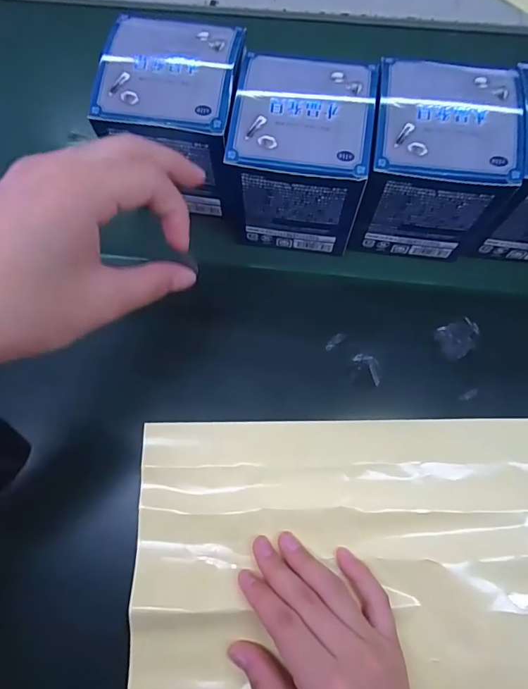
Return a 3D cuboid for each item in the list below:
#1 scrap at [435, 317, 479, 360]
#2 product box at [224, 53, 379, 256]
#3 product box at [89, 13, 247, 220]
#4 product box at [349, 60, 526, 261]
[{"bbox_3d":[0.135,-0.004,0.312,0.030,0.004,0.024,-20,74,-4],"label":"scrap"},{"bbox_3d":[0.023,-0.119,0.294,0.081,0.094,0.077,7,74,4],"label":"product box"},{"bbox_3d":[-0.054,-0.147,0.308,0.086,0.096,0.080,9,74,4],"label":"product box"},{"bbox_3d":[0.106,-0.114,0.296,0.080,0.088,0.076,6,74,4],"label":"product box"}]

